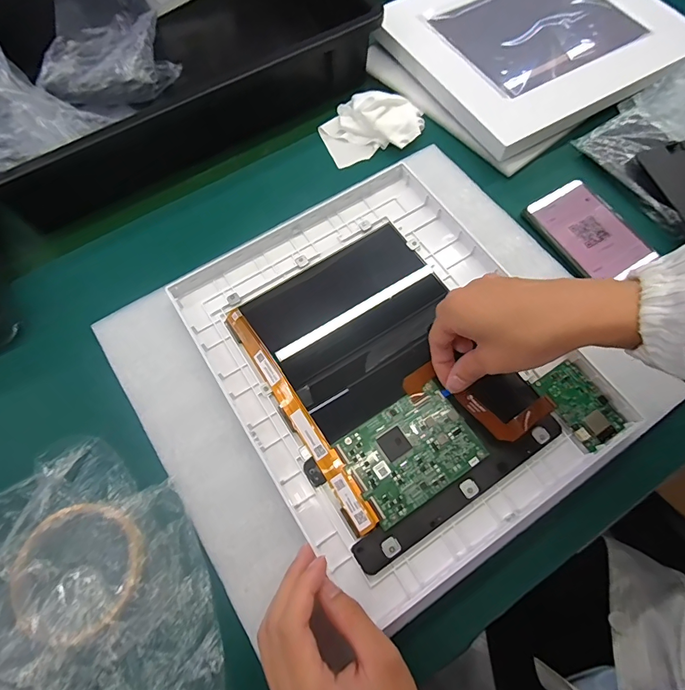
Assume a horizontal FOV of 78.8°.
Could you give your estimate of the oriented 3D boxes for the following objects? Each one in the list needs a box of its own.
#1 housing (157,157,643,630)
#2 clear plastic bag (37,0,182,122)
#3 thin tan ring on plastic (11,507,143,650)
[{"bbox_3d":[0.038,0.010,0.341,0.248,0.020,0.310,-31,70,-11],"label":"housing"},{"bbox_3d":[-0.259,-0.307,0.447,0.144,0.085,0.118,-17,68,-6],"label":"clear plastic bag"},{"bbox_3d":[-0.181,0.151,0.281,0.081,0.021,0.083,0,67,1],"label":"thin tan ring on plastic"}]

